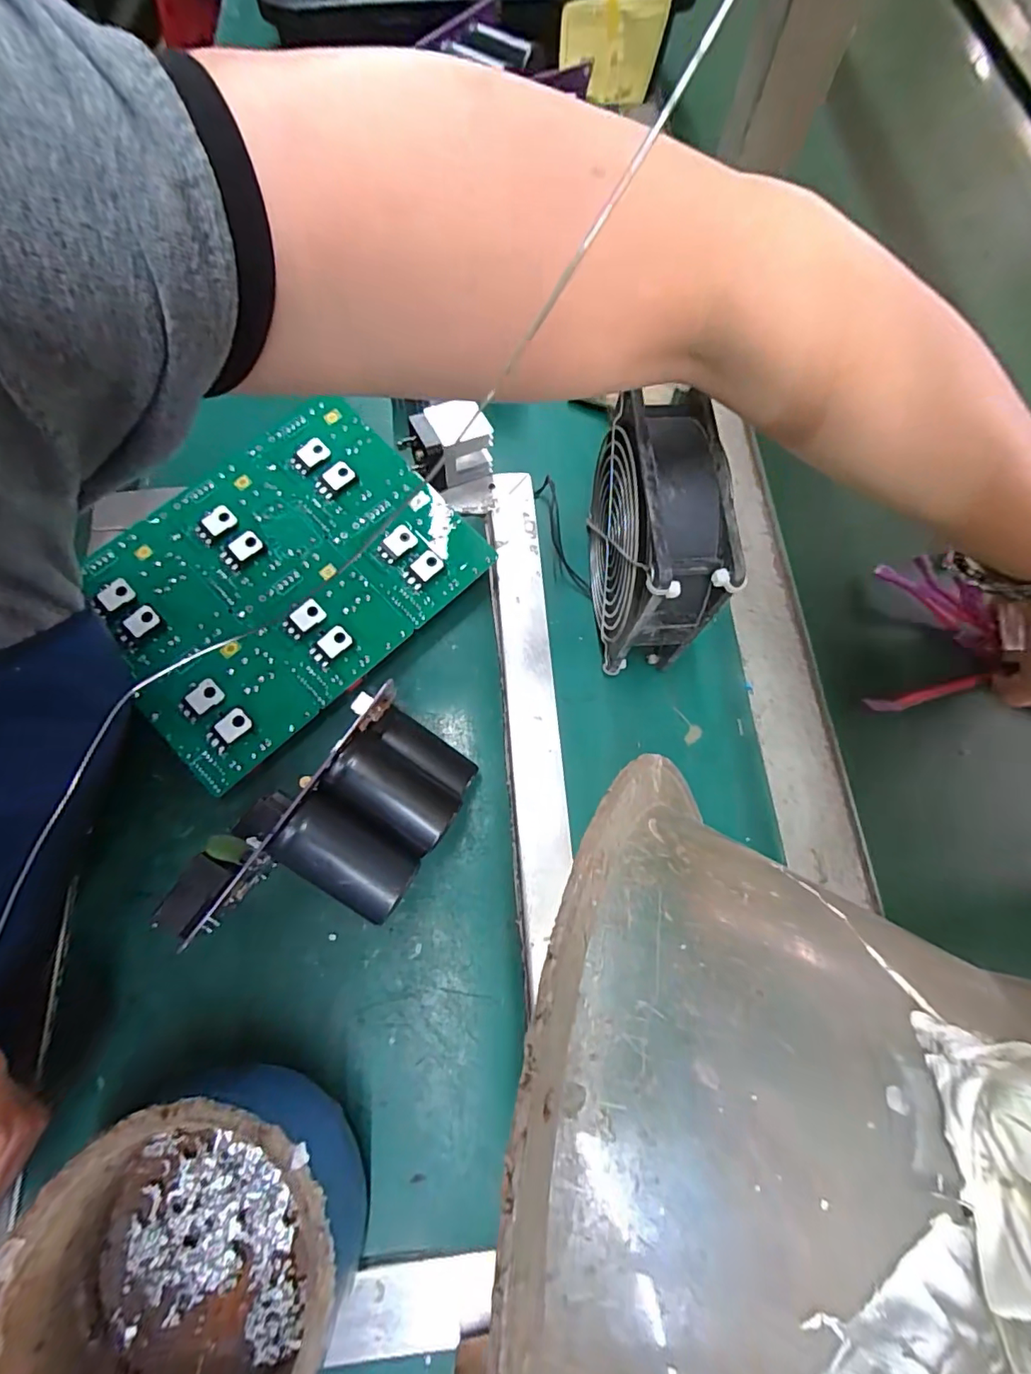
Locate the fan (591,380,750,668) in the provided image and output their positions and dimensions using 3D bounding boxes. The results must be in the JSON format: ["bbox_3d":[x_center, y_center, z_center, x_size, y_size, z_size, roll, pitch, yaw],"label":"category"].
[{"bbox_3d":[0.069,-0.078,0.285,0.047,0.120,0.115,-2,72,-3],"label":"fan"}]

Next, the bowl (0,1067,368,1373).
[{"bbox_3d":[-0.127,0.232,0.211,0.115,0.070,0.117,1,72,-2],"label":"bowl"}]

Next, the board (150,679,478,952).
[{"bbox_3d":[-0.078,0.072,0.261,0.078,0.077,0.122,37,74,10],"label":"board"}]

